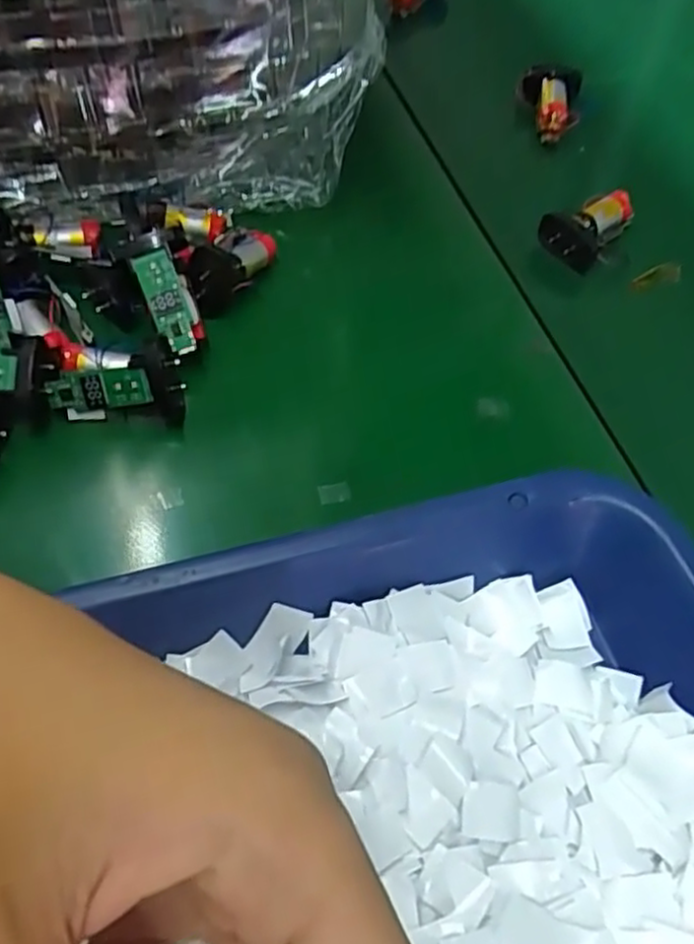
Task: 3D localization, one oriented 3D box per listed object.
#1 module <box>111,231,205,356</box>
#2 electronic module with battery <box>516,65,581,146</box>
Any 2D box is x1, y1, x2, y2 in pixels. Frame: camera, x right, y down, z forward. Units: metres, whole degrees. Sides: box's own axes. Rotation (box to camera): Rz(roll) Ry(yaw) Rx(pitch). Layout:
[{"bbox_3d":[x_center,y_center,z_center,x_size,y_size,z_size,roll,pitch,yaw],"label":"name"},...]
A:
[{"bbox_3d":[-0.076,-0.074,0.296,0.020,0.008,0.050,-28,94,-16],"label":"module"},{"bbox_3d":[0.118,-0.216,0.419,0.035,0.022,0.051,10,59,5],"label":"electronic module with battery"}]

